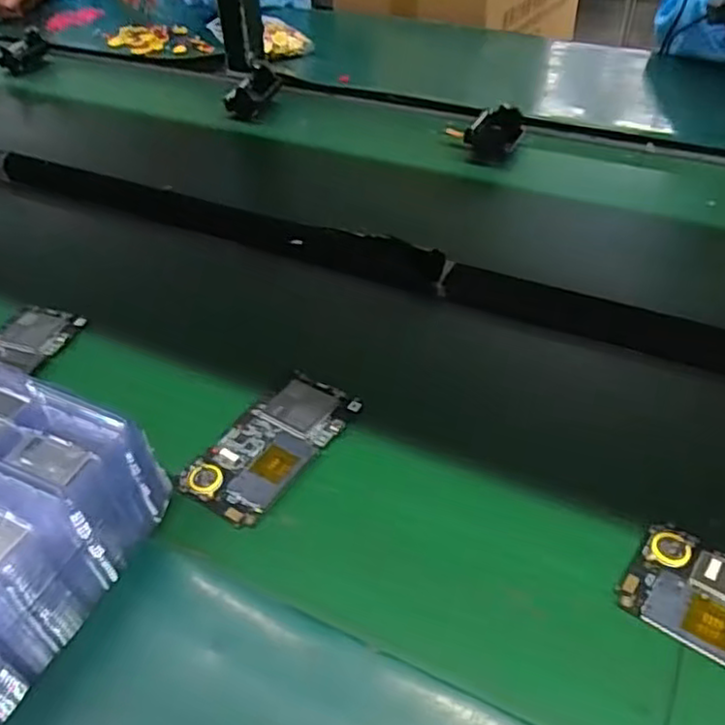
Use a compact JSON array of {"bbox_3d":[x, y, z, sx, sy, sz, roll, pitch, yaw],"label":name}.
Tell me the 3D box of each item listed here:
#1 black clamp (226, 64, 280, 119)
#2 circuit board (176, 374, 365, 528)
[{"bbox_3d":[-0.145,-0.350,0.882,0.052,0.036,0.080,21,68,27],"label":"black clamp"},{"bbox_3d":[-0.061,0.053,0.459,0.063,0.009,0.121,21,44,30],"label":"circuit board"}]

